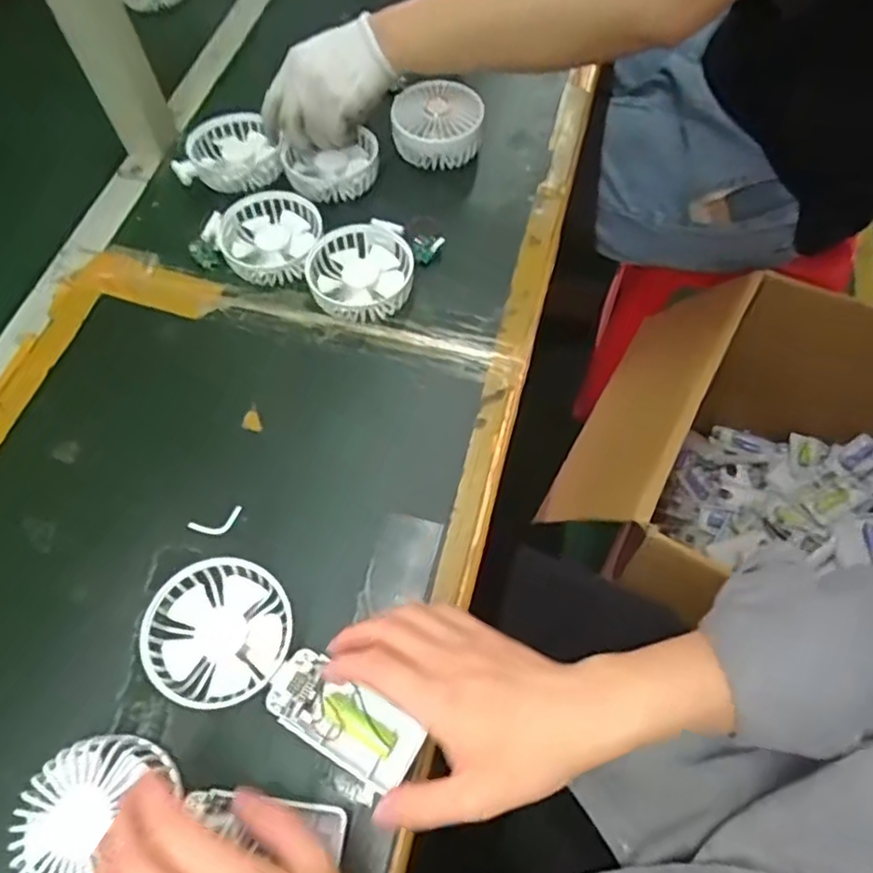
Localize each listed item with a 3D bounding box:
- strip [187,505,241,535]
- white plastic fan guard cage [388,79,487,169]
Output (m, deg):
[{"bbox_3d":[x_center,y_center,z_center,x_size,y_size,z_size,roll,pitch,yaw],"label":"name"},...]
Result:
[{"bbox_3d":[-0.160,0.063,0.478,0.040,0.004,0.017,-18,63,-7],"label":"strip"},{"bbox_3d":[0.002,-0.301,0.629,0.088,0.035,0.079,3,61,4],"label":"white plastic fan guard cage"}]

